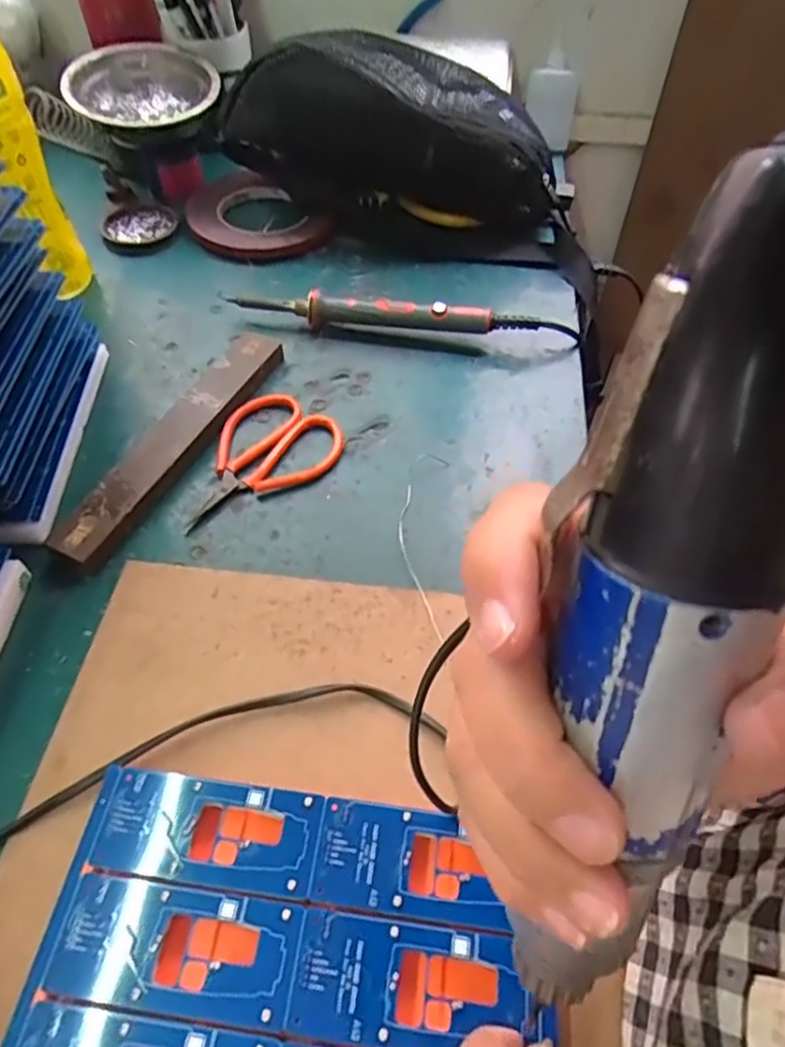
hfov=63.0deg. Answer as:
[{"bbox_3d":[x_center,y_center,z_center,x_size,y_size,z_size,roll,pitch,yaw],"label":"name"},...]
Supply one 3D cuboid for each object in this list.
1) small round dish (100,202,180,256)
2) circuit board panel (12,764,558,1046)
[{"bbox_3d":[-0.222,-0.259,0.560,0.070,0.010,0.067,1,53,-1],"label":"small round dish"},{"bbox_3d":[-0.043,0.180,0.226,0.173,0.005,0.157,8,54,3],"label":"circuit board panel"}]

